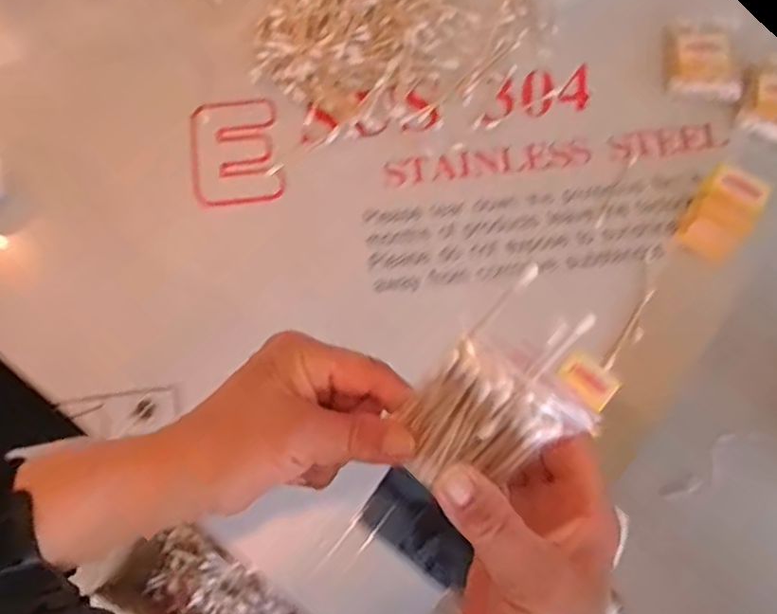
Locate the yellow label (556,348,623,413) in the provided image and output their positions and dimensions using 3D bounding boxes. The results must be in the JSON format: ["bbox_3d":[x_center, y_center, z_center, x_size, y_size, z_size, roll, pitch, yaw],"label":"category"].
[{"bbox_3d":[0.145,0.053,0.470,0.041,0.007,0.027,41,84,6],"label":"yellow label"}]

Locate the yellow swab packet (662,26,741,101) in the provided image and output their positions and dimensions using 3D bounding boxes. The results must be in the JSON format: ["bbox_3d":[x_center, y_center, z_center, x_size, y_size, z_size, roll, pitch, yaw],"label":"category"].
[{"bbox_3d":[0.259,-0.204,0.535,0.054,0.006,0.069,5,80,6],"label":"yellow swab packet"}]

